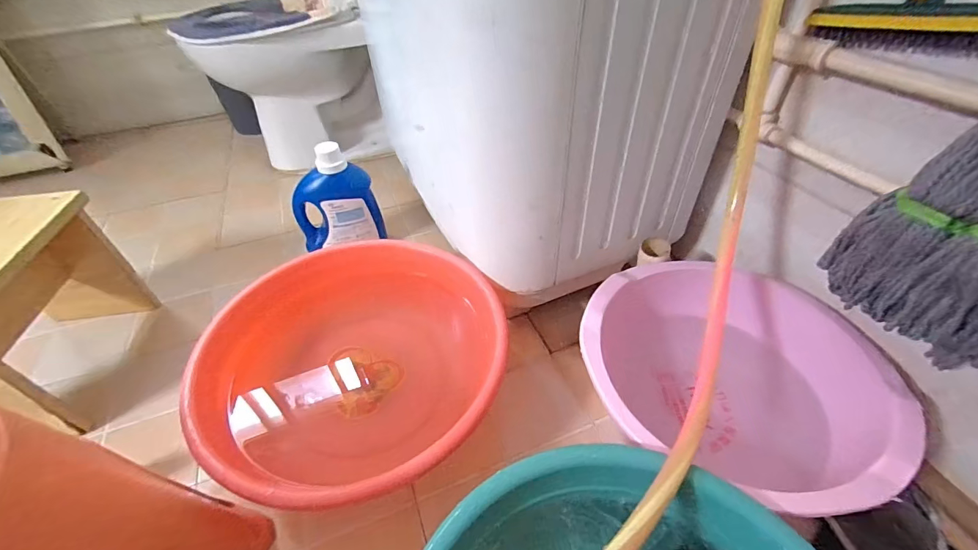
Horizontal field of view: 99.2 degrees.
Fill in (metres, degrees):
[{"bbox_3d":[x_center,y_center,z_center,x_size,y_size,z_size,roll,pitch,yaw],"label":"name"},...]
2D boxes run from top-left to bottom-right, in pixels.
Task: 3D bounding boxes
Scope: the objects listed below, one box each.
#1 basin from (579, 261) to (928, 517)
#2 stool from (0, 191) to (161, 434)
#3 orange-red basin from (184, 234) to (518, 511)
[{"bbox_3d":[0.340,0.160,0.617,0.391,0.162,0.363,-2,44,2],"label":"basin"},{"bbox_3d":[-0.770,0.073,0.671,0.223,0.261,0.354,-7,44,-4],"label":"stool"},{"bbox_3d":[-0.202,0.162,0.654,0.427,0.173,0.398,-2,44,2],"label":"orange-red basin"}]

